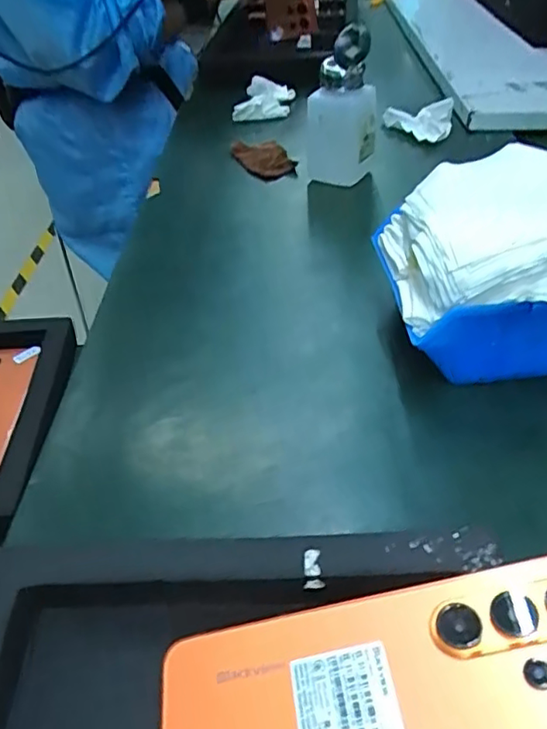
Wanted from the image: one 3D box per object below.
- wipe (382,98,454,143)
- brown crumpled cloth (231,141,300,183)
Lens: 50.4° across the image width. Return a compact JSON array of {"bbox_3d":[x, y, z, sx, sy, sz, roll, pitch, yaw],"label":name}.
[{"bbox_3d":[0.158,-0.267,0.635,0.073,0.020,0.068,6,44,8],"label":"wipe"},{"bbox_3d":[-0.015,-0.218,0.608,0.042,0.016,0.097,-21,46,-20],"label":"brown crumpled cloth"}]

